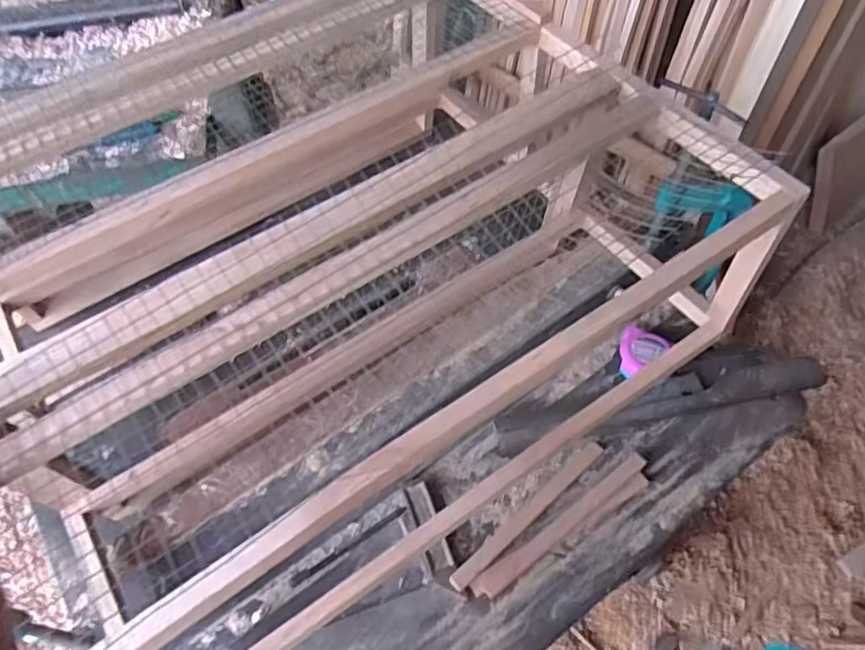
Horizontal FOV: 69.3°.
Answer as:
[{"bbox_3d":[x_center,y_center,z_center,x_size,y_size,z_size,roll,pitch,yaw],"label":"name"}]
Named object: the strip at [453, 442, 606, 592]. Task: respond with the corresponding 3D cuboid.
[{"bbox_3d":[0.104,0.199,0.661,0.217,0.012,0.021,-37,61,-21],"label":"strip"}]

